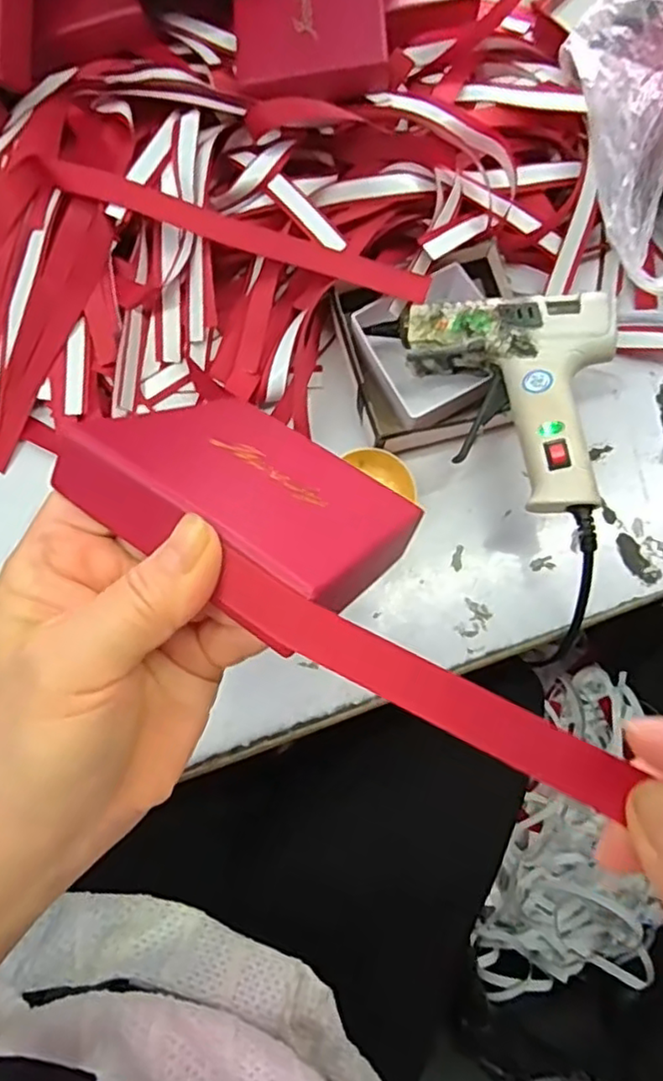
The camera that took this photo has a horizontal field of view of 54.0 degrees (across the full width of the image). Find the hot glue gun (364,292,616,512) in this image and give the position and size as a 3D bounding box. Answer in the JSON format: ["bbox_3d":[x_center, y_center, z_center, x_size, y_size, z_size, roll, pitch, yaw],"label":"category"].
[{"bbox_3d":[0.106,-0.092,0.351,0.092,0.035,0.149,-40,73,8],"label":"hot glue gun"}]

